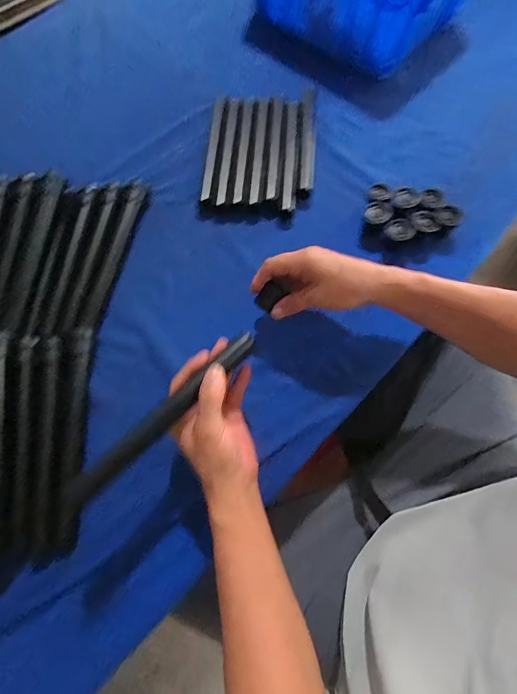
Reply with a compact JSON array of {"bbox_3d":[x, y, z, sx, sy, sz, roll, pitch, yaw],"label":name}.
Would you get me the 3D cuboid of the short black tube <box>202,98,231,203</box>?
[{"bbox_3d":[-0.070,-0.321,0.553,0.029,0.029,0.200,4,69,3],"label":"short black tube"}]

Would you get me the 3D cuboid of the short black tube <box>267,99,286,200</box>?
[{"bbox_3d":[0.030,-0.317,0.542,0.021,0.018,0.191,3,69,3],"label":"short black tube"}]

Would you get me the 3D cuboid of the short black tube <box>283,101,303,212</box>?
[{"bbox_3d":[0.054,-0.303,0.539,0.023,0.024,0.200,4,69,3],"label":"short black tube"}]

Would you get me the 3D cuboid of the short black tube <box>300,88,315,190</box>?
[{"bbox_3d":[0.081,-0.347,0.561,0.021,0.019,0.227,3,69,3],"label":"short black tube"}]

